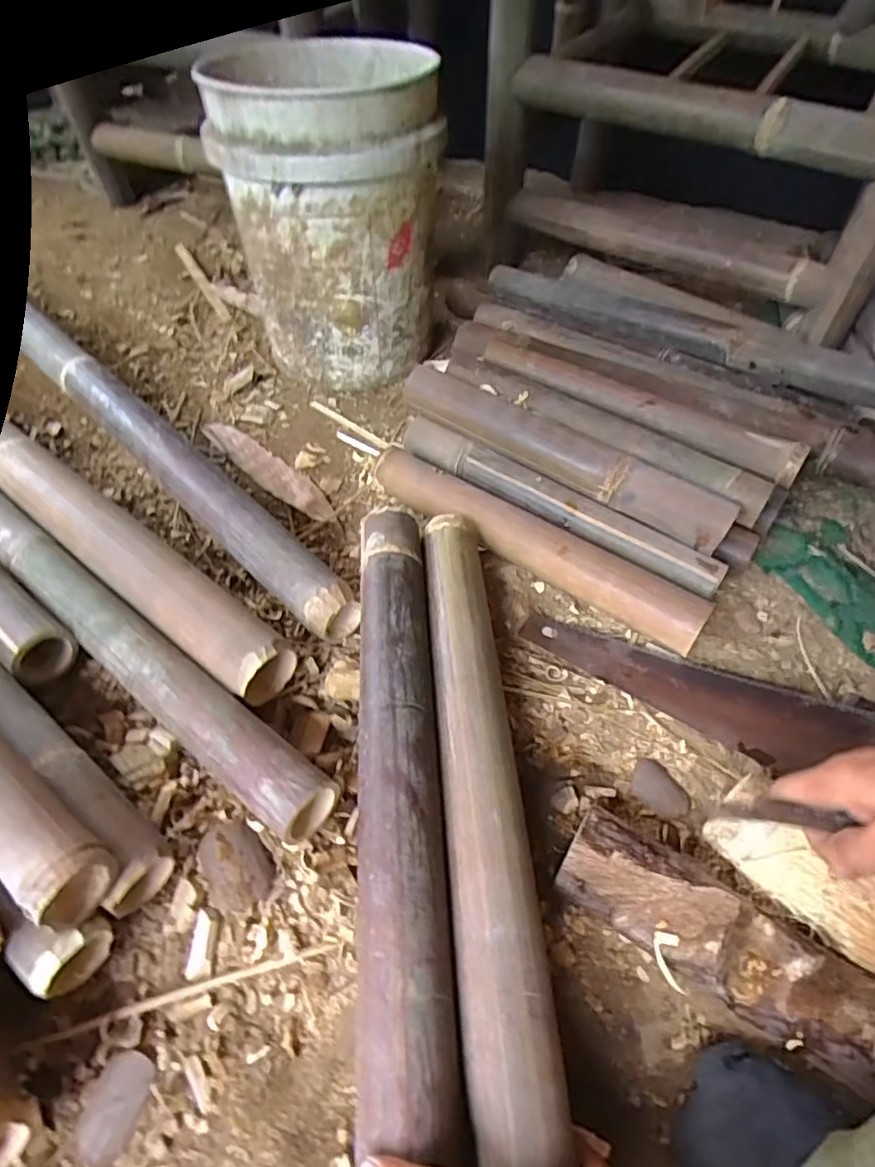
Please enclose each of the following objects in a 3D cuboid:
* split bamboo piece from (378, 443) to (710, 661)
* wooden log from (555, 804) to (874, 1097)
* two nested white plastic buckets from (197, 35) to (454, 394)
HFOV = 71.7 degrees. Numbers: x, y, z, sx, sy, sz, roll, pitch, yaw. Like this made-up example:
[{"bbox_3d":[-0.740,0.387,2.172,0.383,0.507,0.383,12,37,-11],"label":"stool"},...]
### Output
[{"bbox_3d":[0.100,-0.048,0.687,0.412,0.061,0.064,32,55,21],"label":"split bamboo piece"},{"bbox_3d":[0.215,0.260,0.446,0.252,0.063,0.087,28,54,19],"label":"wooden log"},{"bbox_3d":[-0.148,-0.501,0.867,0.277,0.369,0.295,-2,50,-5],"label":"two nested white plastic buckets"}]

